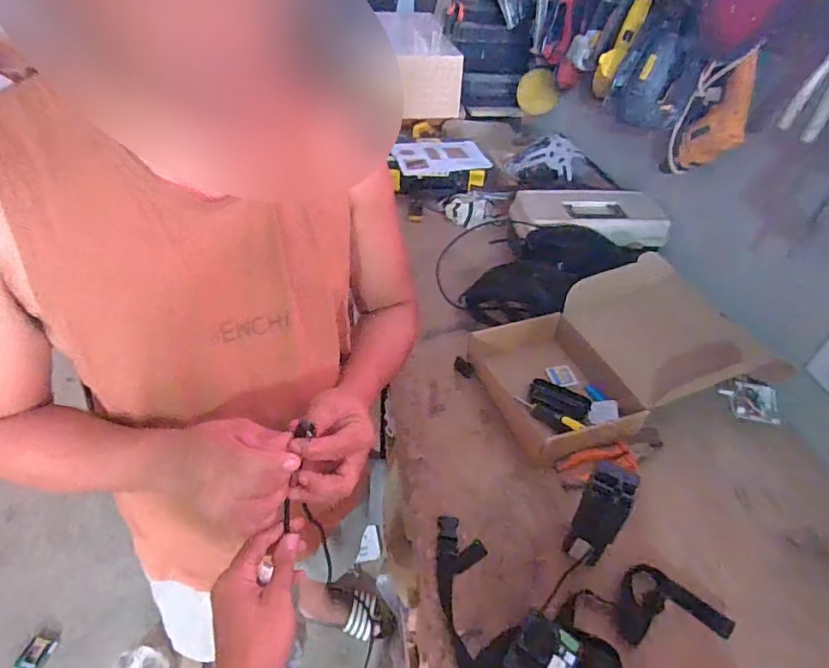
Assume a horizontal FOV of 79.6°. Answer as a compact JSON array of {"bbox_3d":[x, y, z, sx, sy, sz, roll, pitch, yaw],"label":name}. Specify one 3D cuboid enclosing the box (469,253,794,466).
[{"bbox_3d":[0.383,0.029,0.937,0.491,0.128,0.305,-13,44,-18],"label":"box"}]

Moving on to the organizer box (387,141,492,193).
[{"bbox_3d":[0.072,-0.538,1.584,0.294,0.078,0.256,-2,42,-6],"label":"organizer box"}]

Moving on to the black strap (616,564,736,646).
[{"bbox_3d":[0.327,0.347,0.646,0.145,0.018,0.086,-2,42,-6],"label":"black strap"}]

